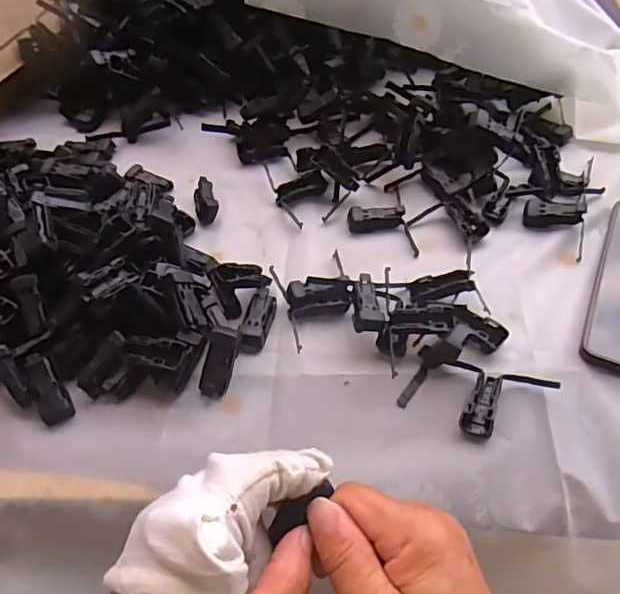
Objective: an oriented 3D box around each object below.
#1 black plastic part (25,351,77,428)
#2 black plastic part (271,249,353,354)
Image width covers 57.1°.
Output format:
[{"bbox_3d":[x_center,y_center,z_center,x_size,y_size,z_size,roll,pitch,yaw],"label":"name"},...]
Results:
[{"bbox_3d":[-0.184,0.065,0.398,0.020,0.010,0.051,-24,86,-13],"label":"black plastic part"},{"bbox_3d":[0.007,0.000,0.440,0.056,0.022,0.081,-16,54,-7],"label":"black plastic part"}]

